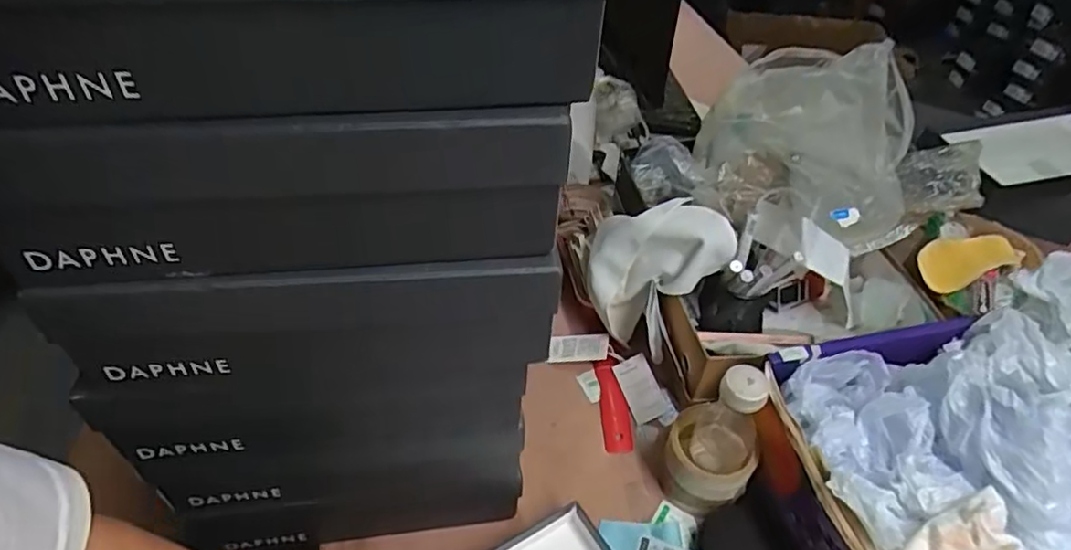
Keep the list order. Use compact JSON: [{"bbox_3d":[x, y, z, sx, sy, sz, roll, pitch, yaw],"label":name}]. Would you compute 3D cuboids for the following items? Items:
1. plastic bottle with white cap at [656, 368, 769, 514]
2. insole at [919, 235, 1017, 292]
[{"bbox_3d":[0.176,0.163,0.609,0.083,0.185,0.074,23,48,20],"label":"plastic bottle with white cap"},{"bbox_3d":[0.536,-0.023,0.770,0.187,0.015,0.061,-15,65,-28],"label":"insole"}]

